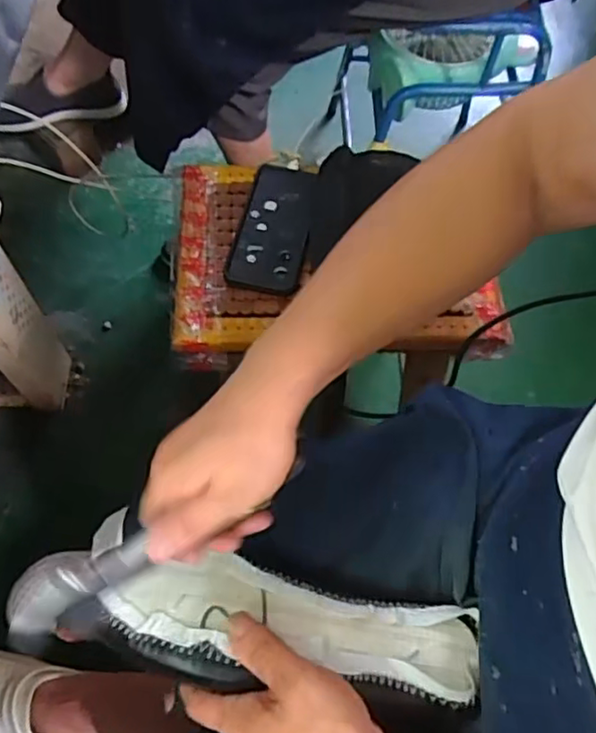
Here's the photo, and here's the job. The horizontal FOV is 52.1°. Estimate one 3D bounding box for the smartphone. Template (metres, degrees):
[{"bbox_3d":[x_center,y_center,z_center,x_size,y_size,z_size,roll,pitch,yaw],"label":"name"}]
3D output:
[{"bbox_3d":[-0.025,-0.162,0.695,0.079,0.017,0.177,12,64,2],"label":"smartphone"}]

